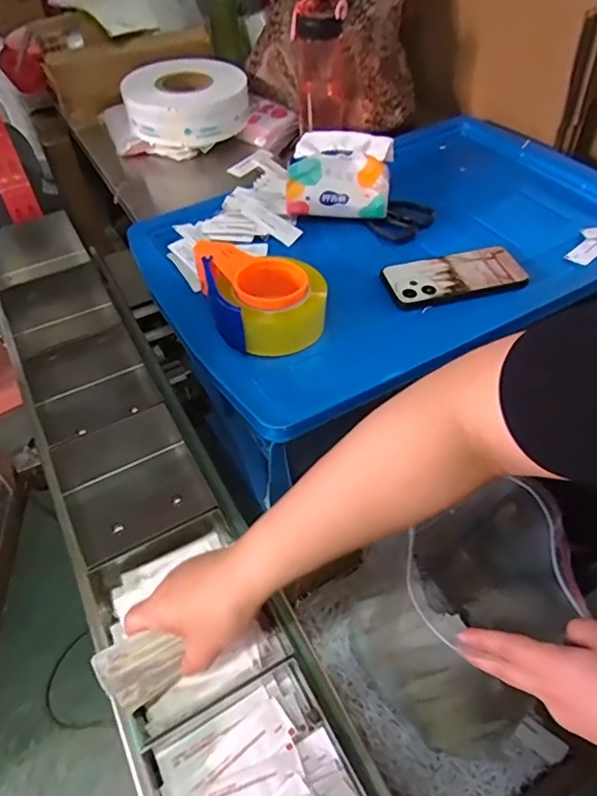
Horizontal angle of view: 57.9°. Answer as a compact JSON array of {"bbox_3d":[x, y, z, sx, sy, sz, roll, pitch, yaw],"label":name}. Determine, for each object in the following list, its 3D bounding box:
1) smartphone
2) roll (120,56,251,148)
[{"bbox_3d":[0.192,-0.144,0.653,0.163,0.010,0.083,-13,49,-11],"label":"smartphone"},{"bbox_3d":[-0.190,-0.516,0.935,0.213,0.073,0.191,-10,51,-6],"label":"roll"}]

